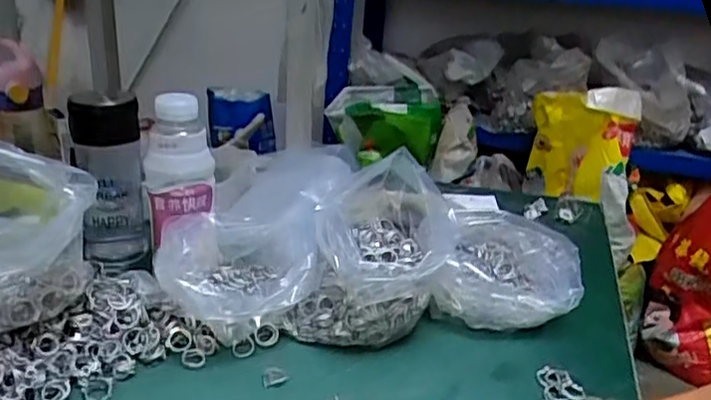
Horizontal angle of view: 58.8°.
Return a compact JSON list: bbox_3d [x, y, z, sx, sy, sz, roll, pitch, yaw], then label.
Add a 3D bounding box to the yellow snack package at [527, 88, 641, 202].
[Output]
[{"bbox_3d":[0.608,-0.141,1.678,0.262,0.311,0.103,6,12,12],"label":"yellow snack package"}]

